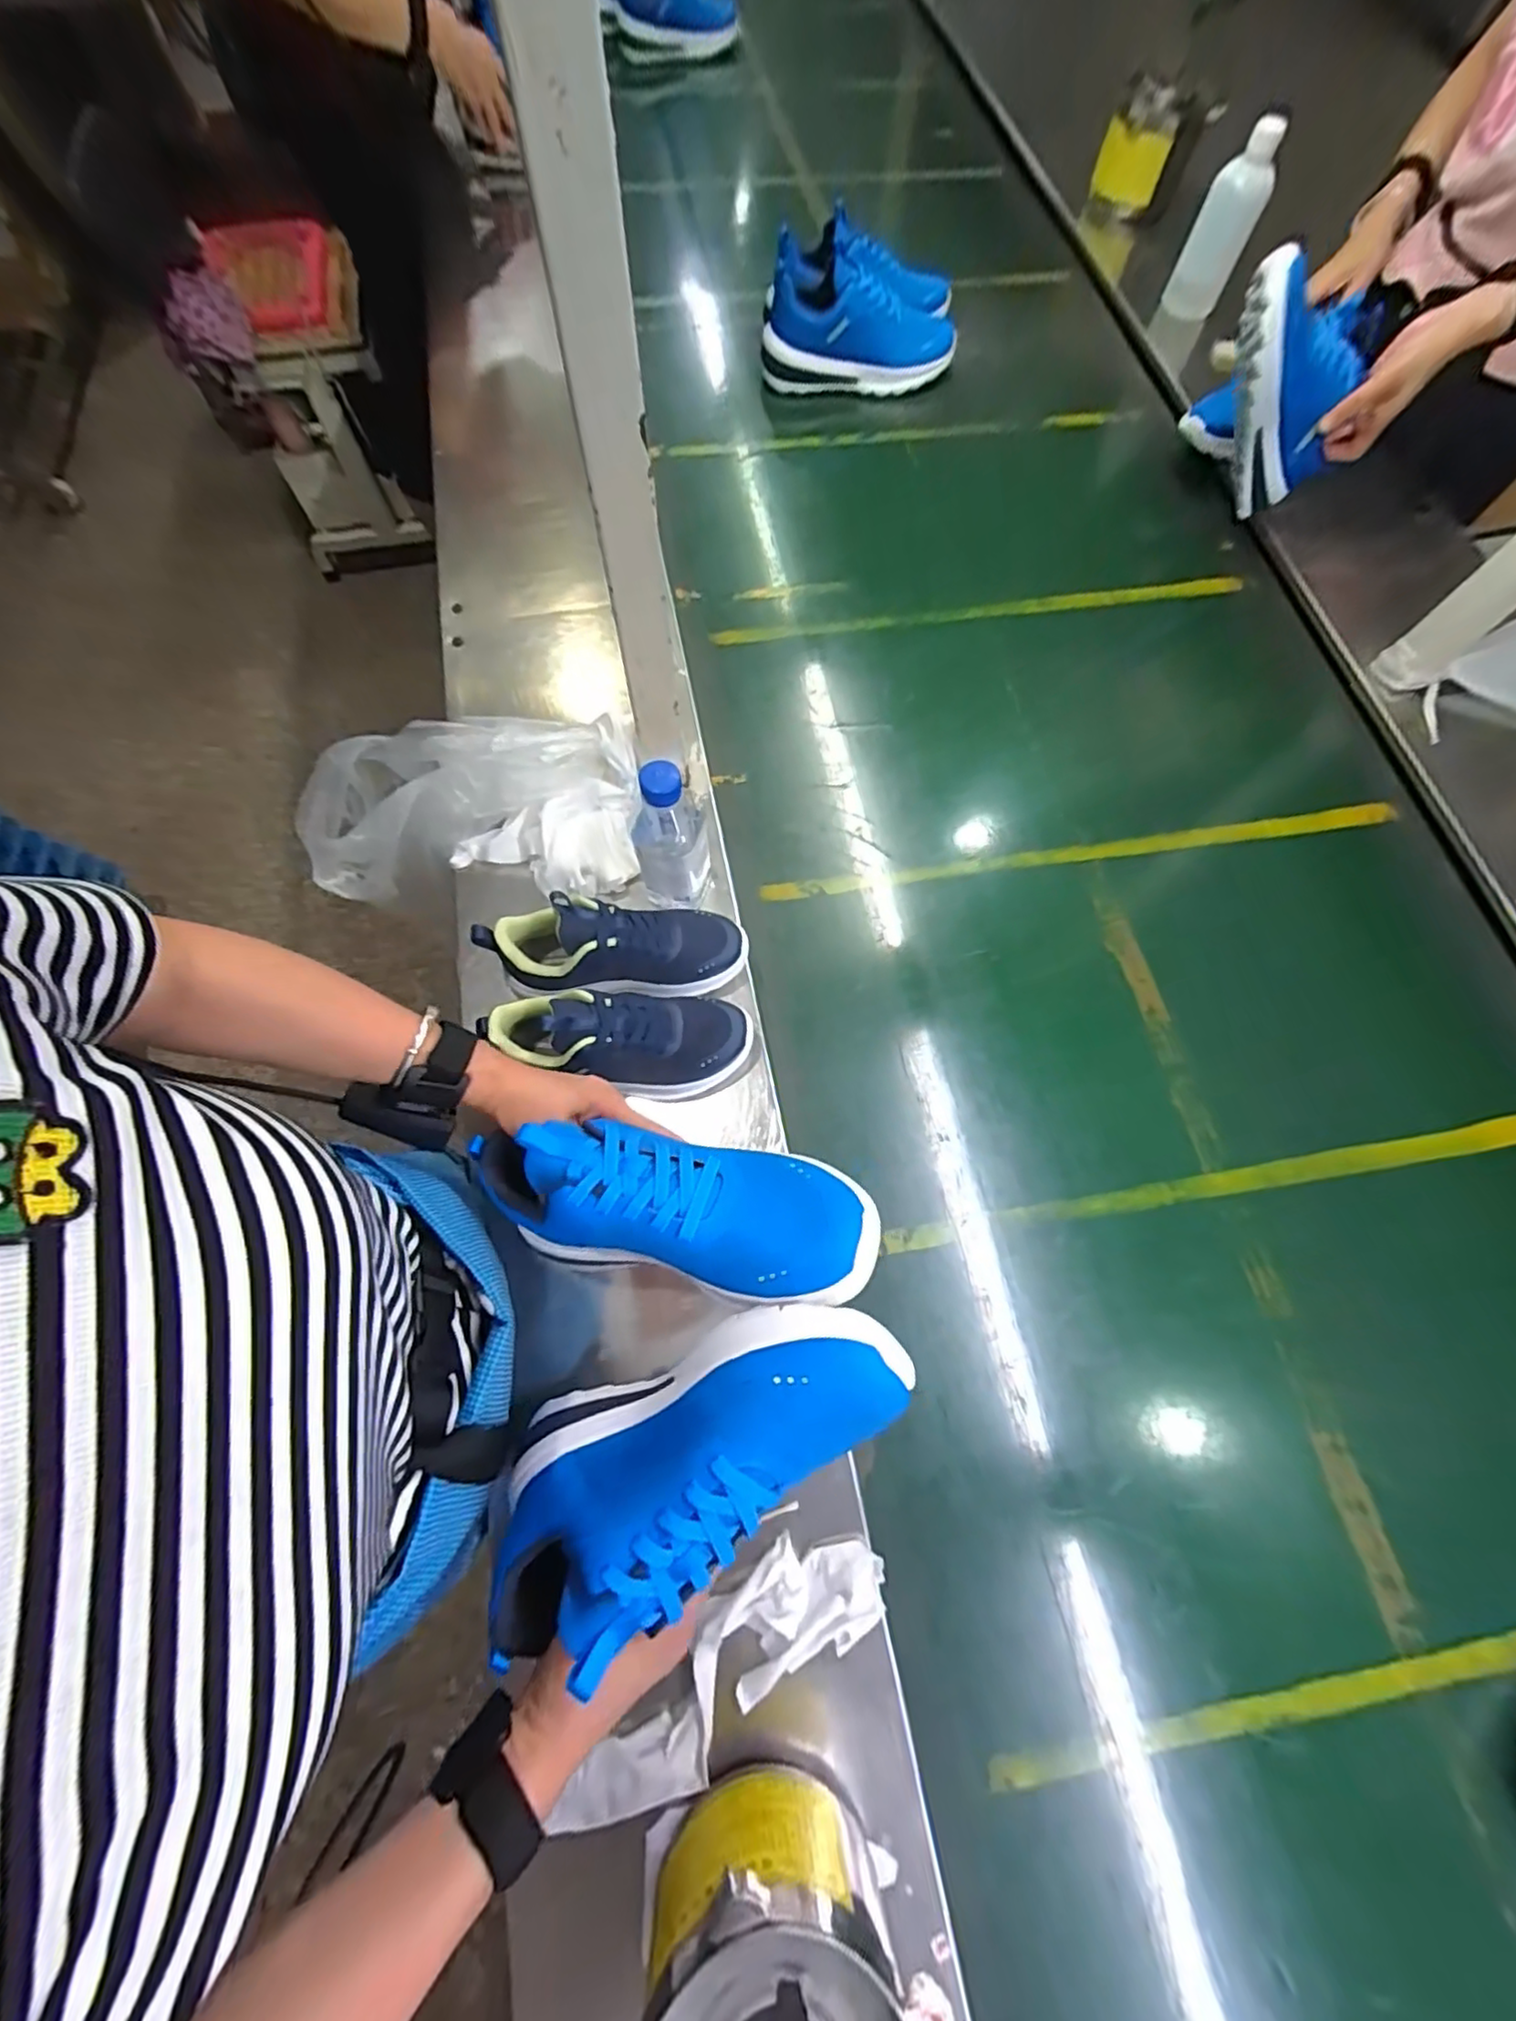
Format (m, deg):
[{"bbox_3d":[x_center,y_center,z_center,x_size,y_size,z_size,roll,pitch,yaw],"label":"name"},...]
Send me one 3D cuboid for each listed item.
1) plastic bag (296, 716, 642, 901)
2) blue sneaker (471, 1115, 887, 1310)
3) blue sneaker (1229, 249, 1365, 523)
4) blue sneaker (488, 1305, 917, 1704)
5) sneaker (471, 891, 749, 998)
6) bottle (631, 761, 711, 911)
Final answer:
[{"bbox_3d":[-0.311,-0.203,0.656,0.380,0.137,0.168,1,72,16],"label":"plastic bag"},{"bbox_3d":[-0.063,0.125,0.414,0.260,0.098,0.097,4,72,17],"label":"blue sneaker"},{"bbox_3d":[0.569,-0.662,0.696,0.099,0.231,0.092,7,68,41],"label":"blue sneaker"},{"bbox_3d":[-0.042,0.247,0.357,0.255,0.082,0.107,-33,74,6],"label":"blue sneaker"},{"bbox_3d":[-0.119,-0.055,0.560,0.220,0.092,0.073,0,72,-15],"label":"sneaker"},{"bbox_3d":[-0.076,-0.152,0.565,0.064,0.157,0.068,-12,69,-6],"label":"bottle"}]

